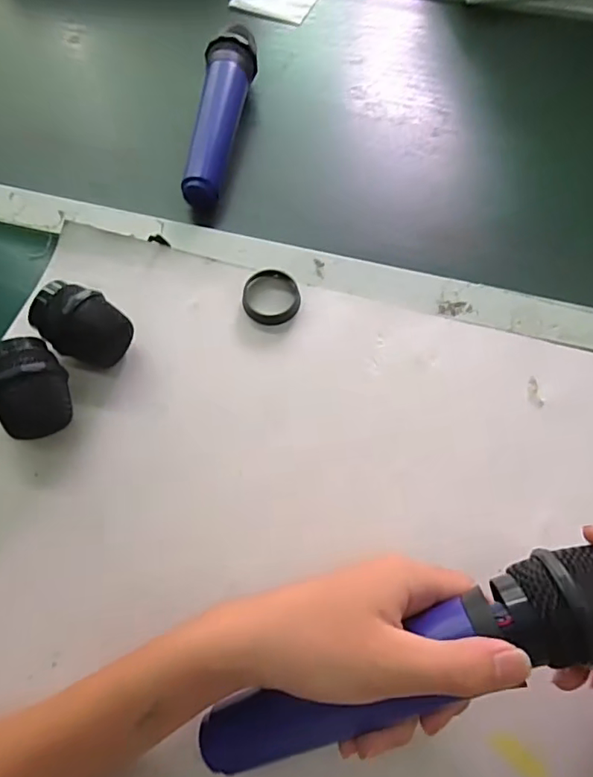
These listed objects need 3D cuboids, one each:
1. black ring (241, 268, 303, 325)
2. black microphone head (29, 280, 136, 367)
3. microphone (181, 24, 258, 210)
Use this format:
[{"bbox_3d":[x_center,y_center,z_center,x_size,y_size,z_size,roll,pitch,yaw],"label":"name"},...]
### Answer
[{"bbox_3d":[-0.019,-0.069,0.373,0.043,0.009,0.044,0,64,-1],"label":"black ring"},{"bbox_3d":[-0.148,-0.044,0.343,0.054,0.044,0.046,31,67,13],"label":"black microphone head"},{"bbox_3d":[-0.068,-0.248,0.448,0.042,0.040,0.186,5,64,2],"label":"microphone"}]

